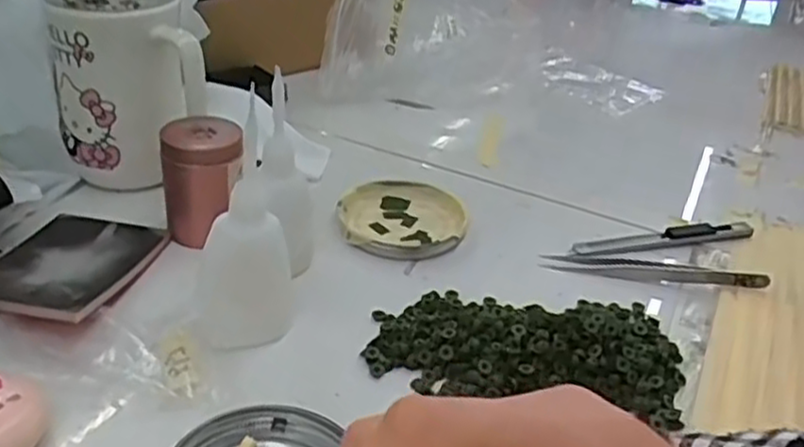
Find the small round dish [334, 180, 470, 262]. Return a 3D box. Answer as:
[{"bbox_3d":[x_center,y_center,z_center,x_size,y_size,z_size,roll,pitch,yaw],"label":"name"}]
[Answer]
[{"bbox_3d":[0.001,-0.004,0.471,0.077,0.013,0.080,5,32,-3],"label":"small round dish"}]

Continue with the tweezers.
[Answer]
[{"bbox_3d":[0.149,0.025,0.443,0.126,0.013,0.015,9,32,3],"label":"tweezers"}]

